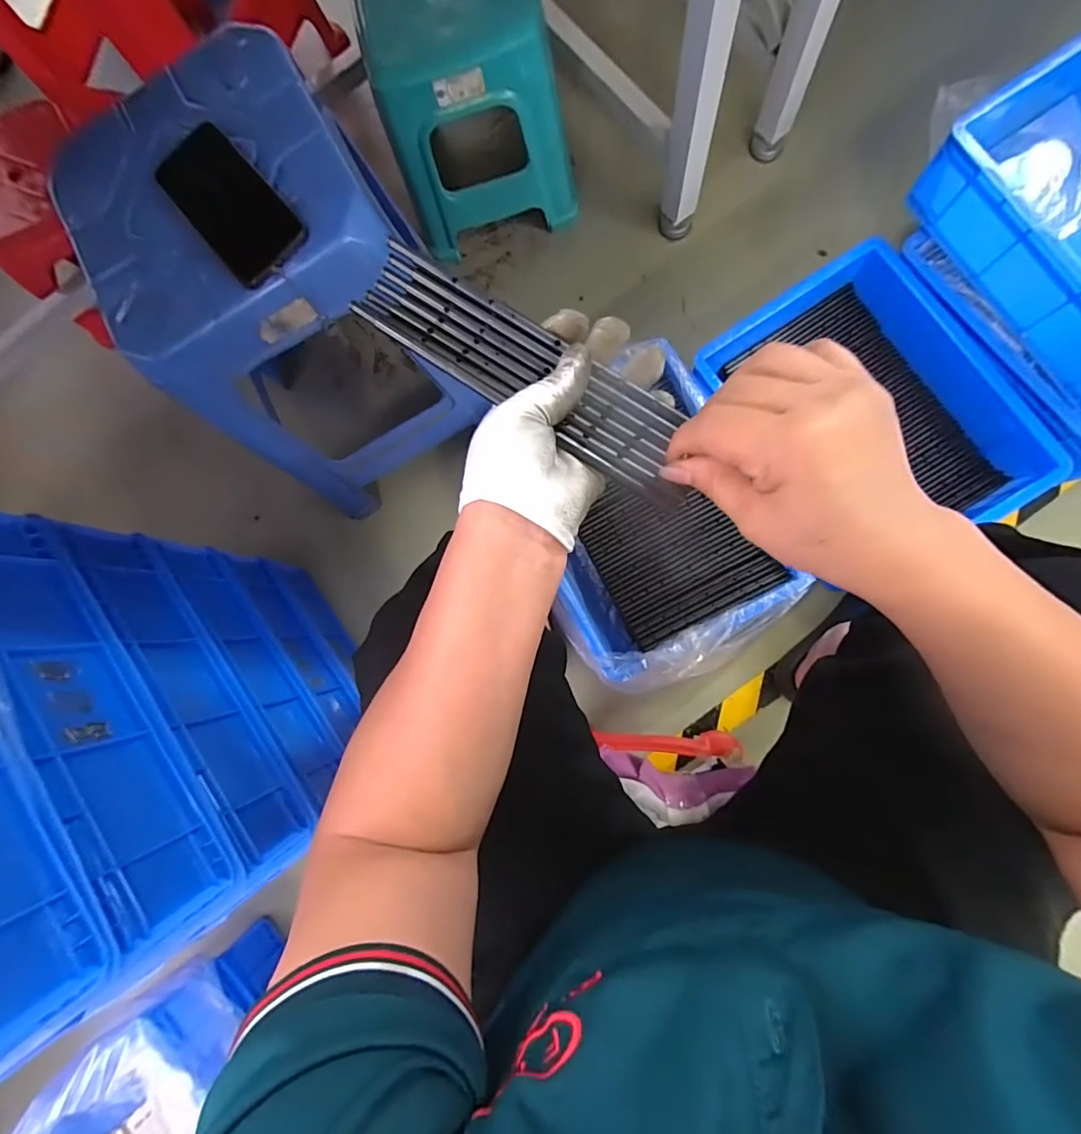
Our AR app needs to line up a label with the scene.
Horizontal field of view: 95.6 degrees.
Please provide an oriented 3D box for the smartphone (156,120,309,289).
[{"bbox_3d":[-0.266,-0.310,0.415,0.070,0.014,0.134,-41,87,1],"label":"smartphone"}]

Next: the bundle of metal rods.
[{"bbox_3d":[-0.001,-0.113,0.292,0.218,0.009,0.052,32,90,-3],"label":"bundle of metal rods"}]

